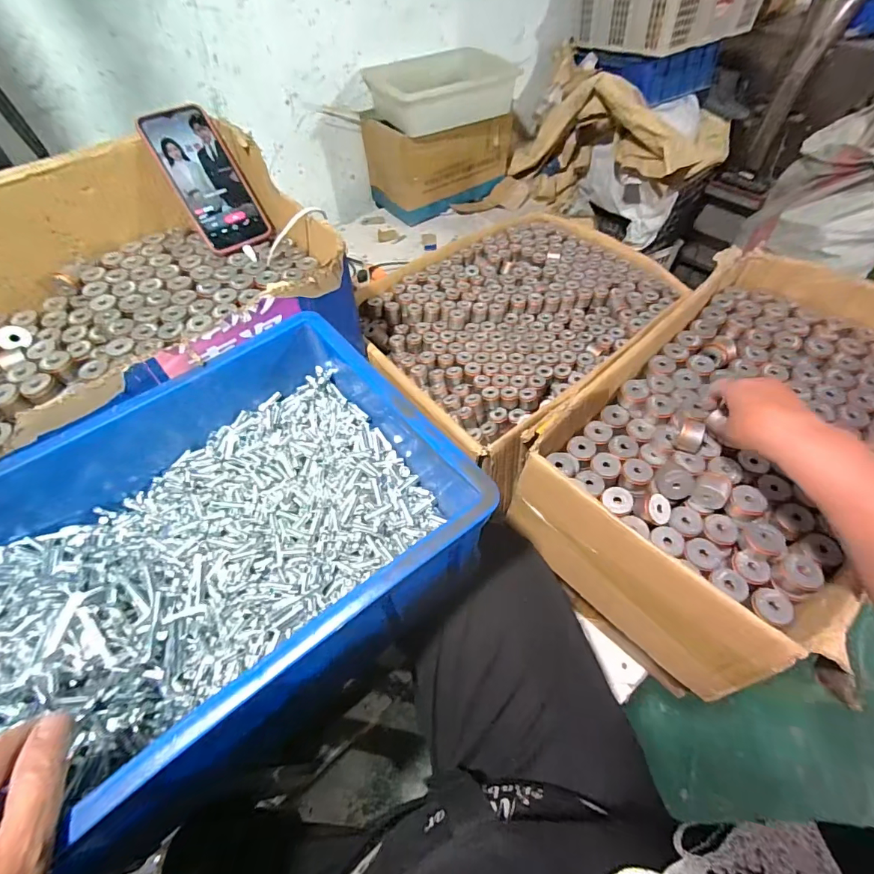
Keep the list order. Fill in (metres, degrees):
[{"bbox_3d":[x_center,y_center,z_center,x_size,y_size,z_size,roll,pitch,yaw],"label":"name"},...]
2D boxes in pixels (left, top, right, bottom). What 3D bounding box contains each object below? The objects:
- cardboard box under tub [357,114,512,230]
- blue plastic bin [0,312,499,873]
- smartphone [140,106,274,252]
[{"bbox_3d":[0.012,-0.760,1.196,0.367,0.205,0.200,-34,60,-20],"label":"cardboard box under tub"},{"bbox_3d":[-0.195,0.087,0.376,0.397,0.111,0.282,-33,60,-20],"label":"blue plastic bin"},{"bbox_3d":[-0.268,-0.301,0.520,0.076,0.155,0.015,-32,15,-19],"label":"smartphone"}]

